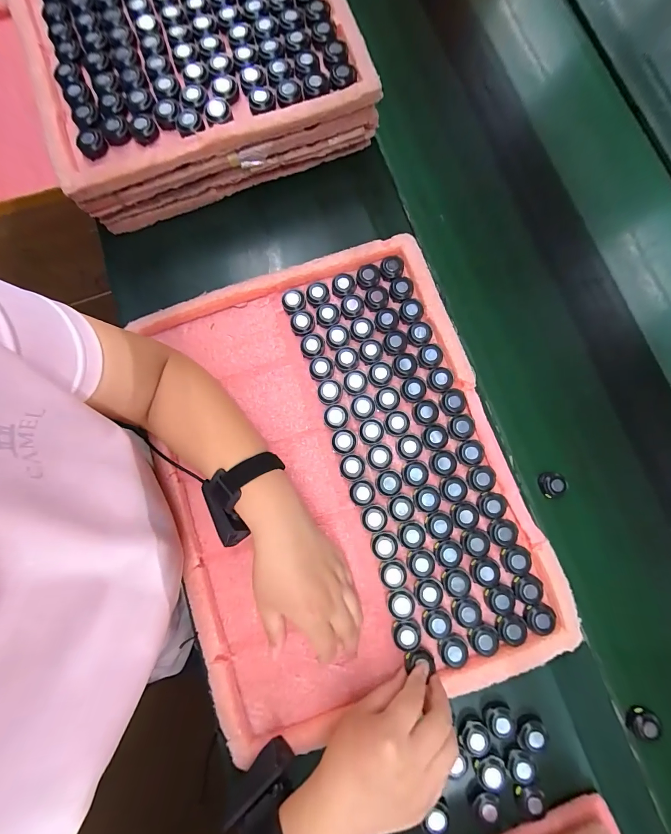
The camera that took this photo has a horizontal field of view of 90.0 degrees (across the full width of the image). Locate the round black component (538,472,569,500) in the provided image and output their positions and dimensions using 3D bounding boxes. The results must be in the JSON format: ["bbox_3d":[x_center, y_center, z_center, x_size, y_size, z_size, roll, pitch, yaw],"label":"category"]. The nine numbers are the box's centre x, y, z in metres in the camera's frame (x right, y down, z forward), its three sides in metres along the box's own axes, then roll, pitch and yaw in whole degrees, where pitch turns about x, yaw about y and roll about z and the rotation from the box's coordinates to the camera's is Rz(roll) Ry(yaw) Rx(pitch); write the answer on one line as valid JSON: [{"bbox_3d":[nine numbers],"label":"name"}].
[{"bbox_3d":[0.257,0.080,0.398,0.029,0.012,0.028,0,79,-1],"label":"round black component"}]

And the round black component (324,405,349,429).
[{"bbox_3d":[0.001,0.000,0.393,0.027,0.013,0.027,0,79,-1],"label":"round black component"}]

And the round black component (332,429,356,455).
[{"bbox_3d":[0.010,0.028,0.385,0.027,0.015,0.027,0,79,-1],"label":"round black component"}]

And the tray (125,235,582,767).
[{"bbox_3d":[0.006,0.057,0.382,0.378,0.033,0.481,-17,80,-5],"label":"tray"}]

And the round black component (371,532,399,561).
[{"bbox_3d":[0.054,0.141,0.368,0.028,0.015,0.028,0,79,-1],"label":"round black component"}]

